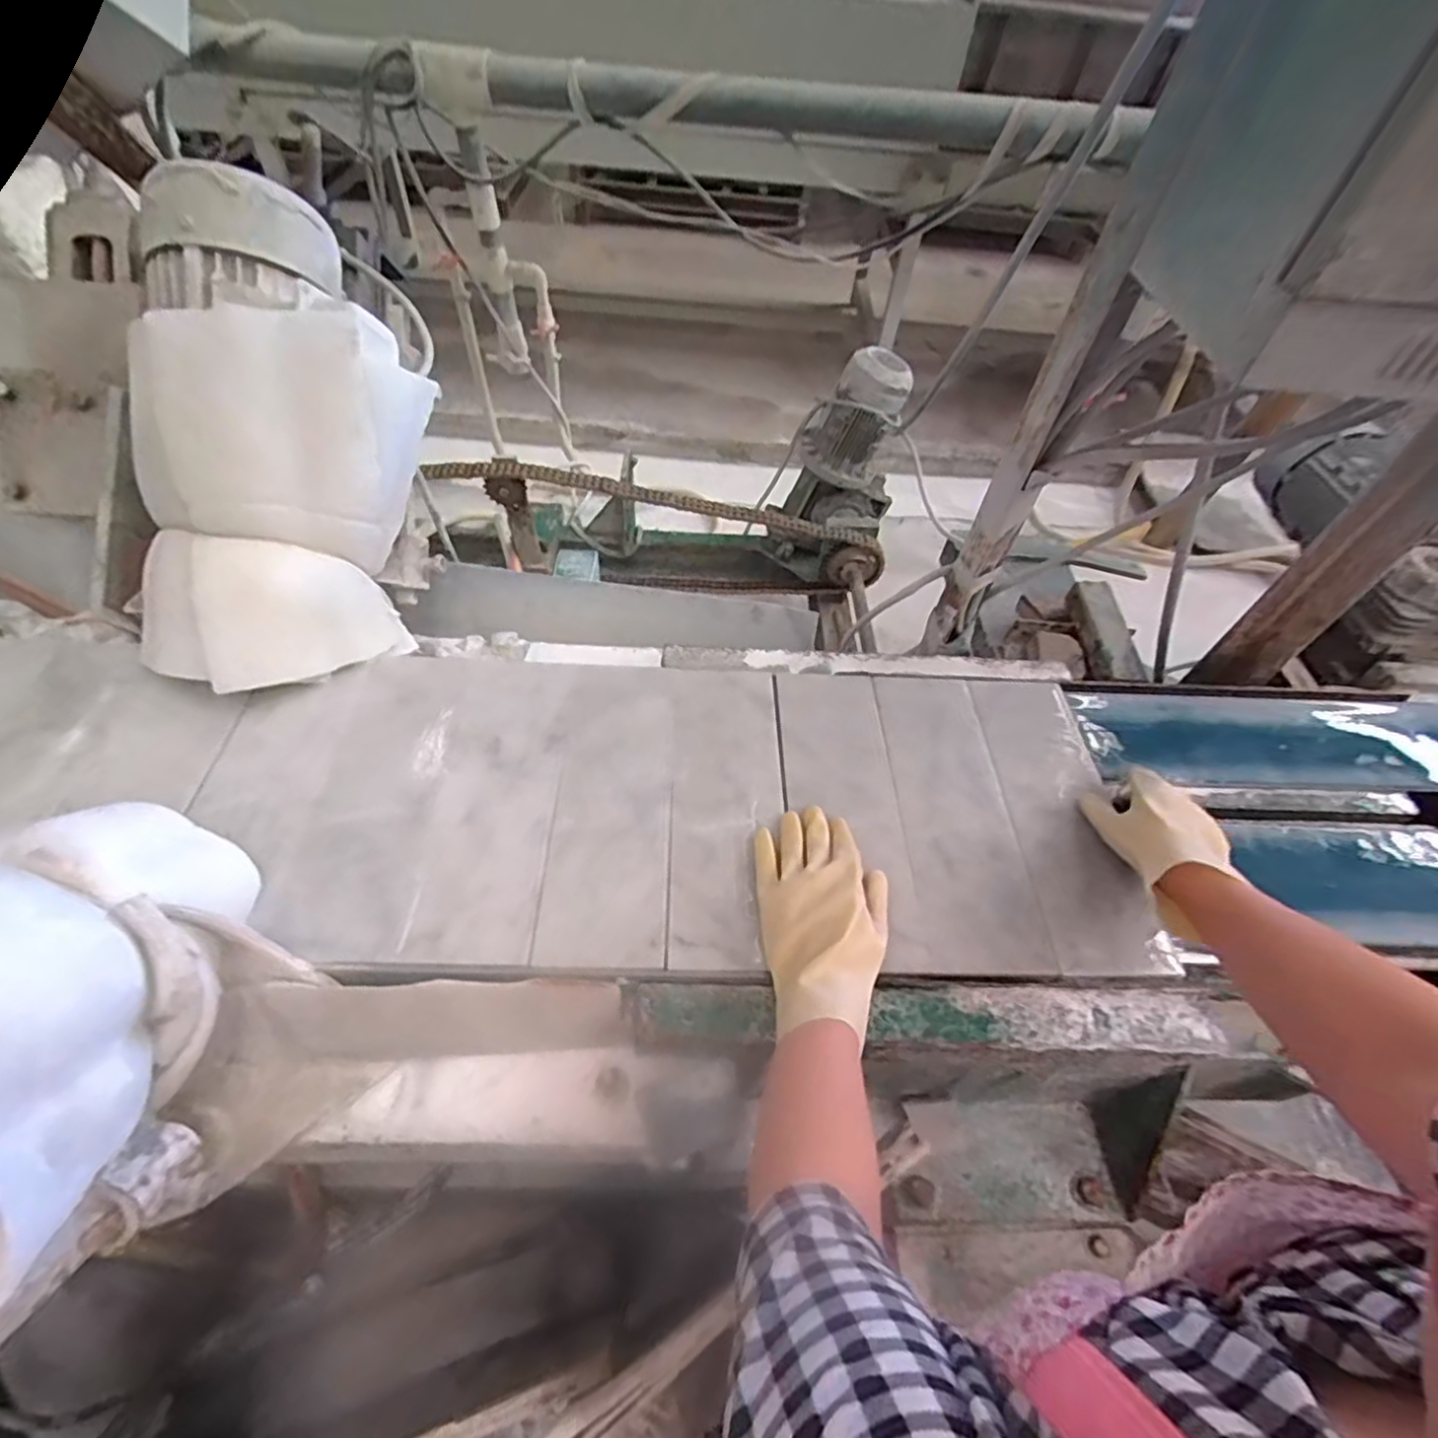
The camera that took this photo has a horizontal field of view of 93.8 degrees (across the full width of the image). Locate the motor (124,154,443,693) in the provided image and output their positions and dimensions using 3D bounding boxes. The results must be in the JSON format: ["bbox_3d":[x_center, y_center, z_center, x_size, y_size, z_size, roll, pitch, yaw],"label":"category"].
[{"bbox_3d":[-0.411,-0.249,0.623,0.222,0.429,0.186,1,10,-4],"label":"motor"}]

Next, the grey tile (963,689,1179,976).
[{"bbox_3d":[0.314,0.081,0.622,0.098,0.009,0.297,2,52,-3],"label":"grey tile"}]

